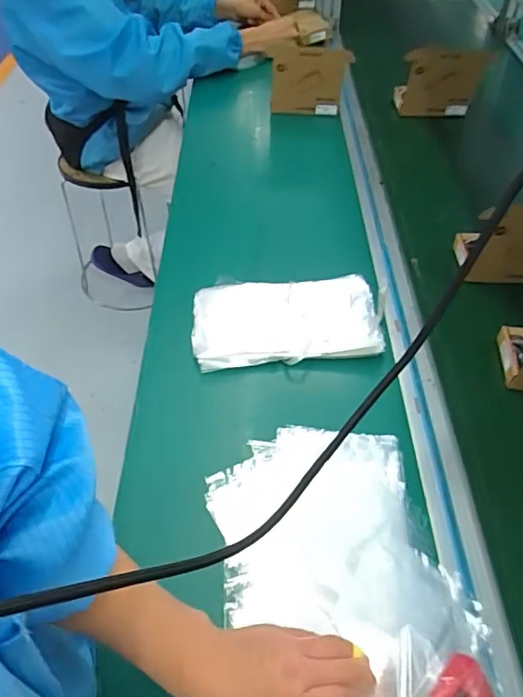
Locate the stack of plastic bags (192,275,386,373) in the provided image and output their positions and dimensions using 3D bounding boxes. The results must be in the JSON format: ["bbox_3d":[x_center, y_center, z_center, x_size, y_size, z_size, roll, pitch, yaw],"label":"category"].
[{"bbox_3d":[0.028,-0.038,0.672,0.219,0.024,0.126,-5,48,-5],"label":"stack of plastic bags"}]

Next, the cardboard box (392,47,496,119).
[{"bbox_3d":[0.343,-0.509,1.064,0.164,0.118,0.035,8,48,8],"label":"cardboard box"}]

